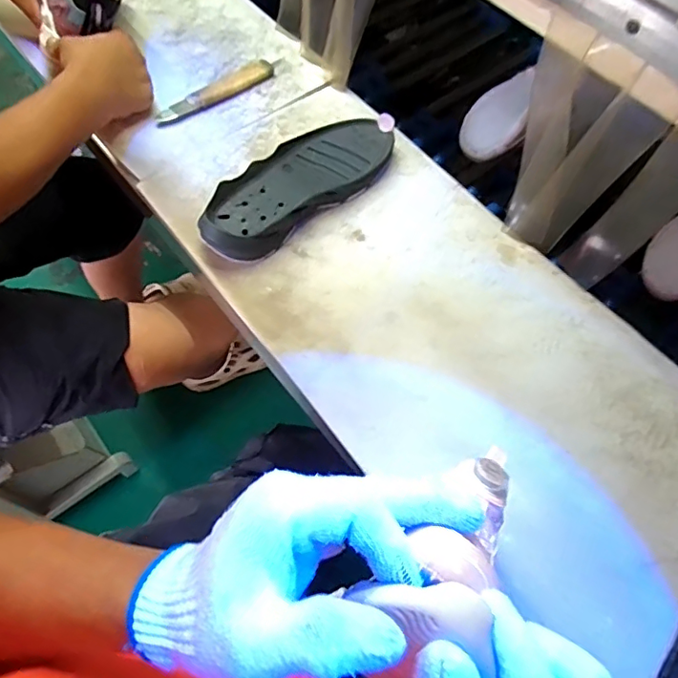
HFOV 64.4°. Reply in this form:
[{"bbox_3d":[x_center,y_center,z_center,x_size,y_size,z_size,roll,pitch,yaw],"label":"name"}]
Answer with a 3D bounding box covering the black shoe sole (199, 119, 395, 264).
[{"bbox_3d":[-0.044,-0.173,0.592,0.243,0.033,0.092,-39,70,-20],"label":"black shoe sole"}]

